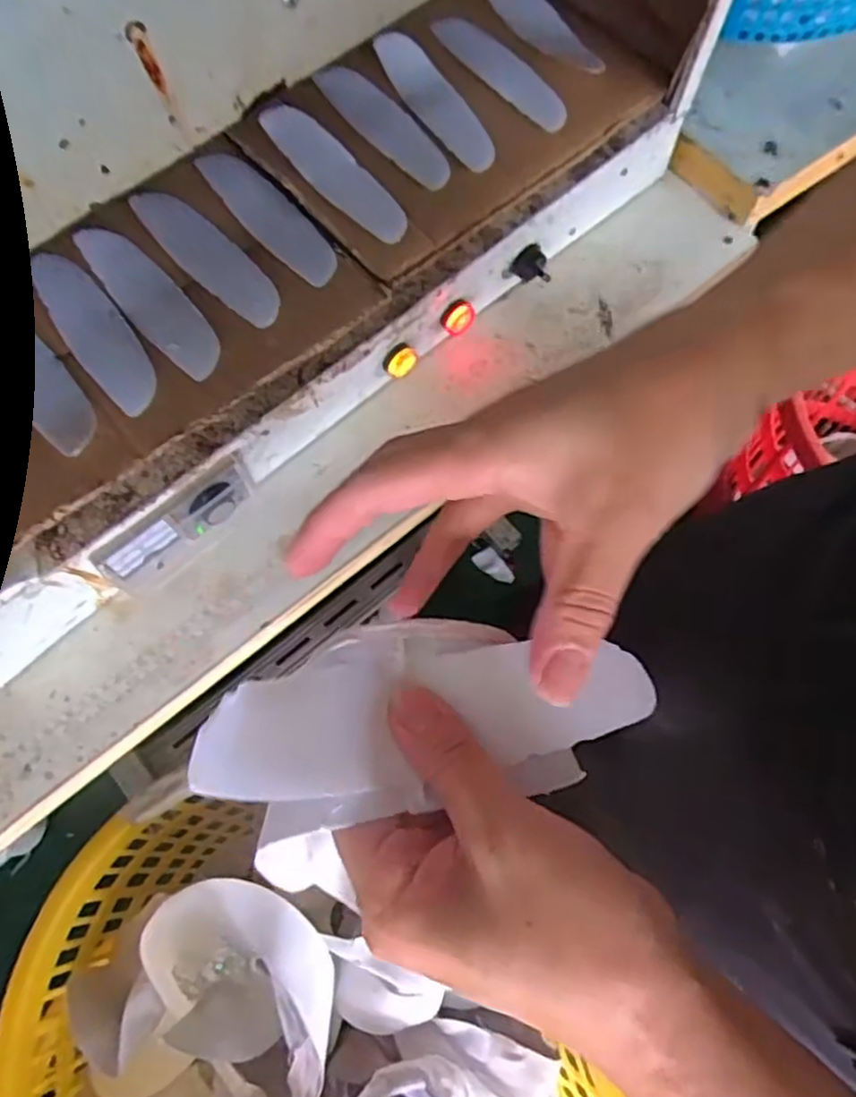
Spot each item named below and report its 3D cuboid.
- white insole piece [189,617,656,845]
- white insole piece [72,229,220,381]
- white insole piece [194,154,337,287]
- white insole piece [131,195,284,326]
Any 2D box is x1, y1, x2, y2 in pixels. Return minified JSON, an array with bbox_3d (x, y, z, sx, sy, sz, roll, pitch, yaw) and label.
[{"bbox_3d":[0.001,0.052,0.227,0.143,0.025,0.060,-3,69,-18],"label":"white insole piece"},{"bbox_3d":[-0.209,-0.189,0.525,0.045,0.005,0.154,-36,80,-19],"label":"white insole piece"},{"bbox_3d":[-0.129,-0.268,0.559,0.045,0.005,0.153,-42,78,-13],"label":"white insole piece"},{"bbox_3d":[-0.172,-0.229,0.542,0.154,0.005,0.046,42,75,9],"label":"white insole piece"}]

